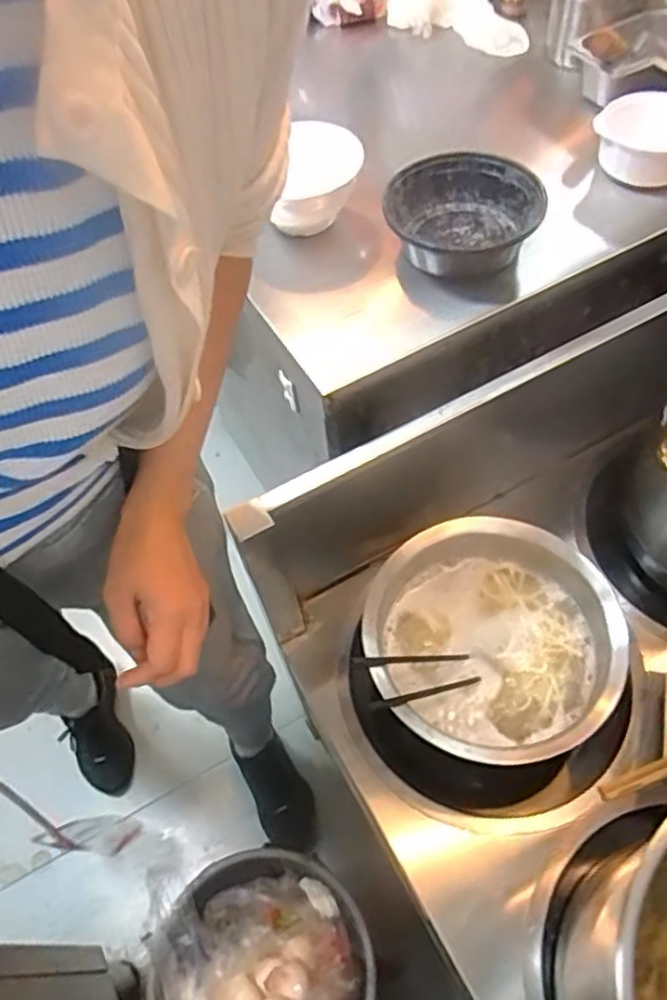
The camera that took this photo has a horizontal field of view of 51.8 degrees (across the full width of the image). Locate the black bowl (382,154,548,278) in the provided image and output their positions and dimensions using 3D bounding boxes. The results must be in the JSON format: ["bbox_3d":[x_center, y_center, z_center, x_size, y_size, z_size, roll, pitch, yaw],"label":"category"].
[{"bbox_3d":[0.135,-0.309,0.747,0.143,0.056,0.143,-2,57,4],"label":"black bowl"}]

